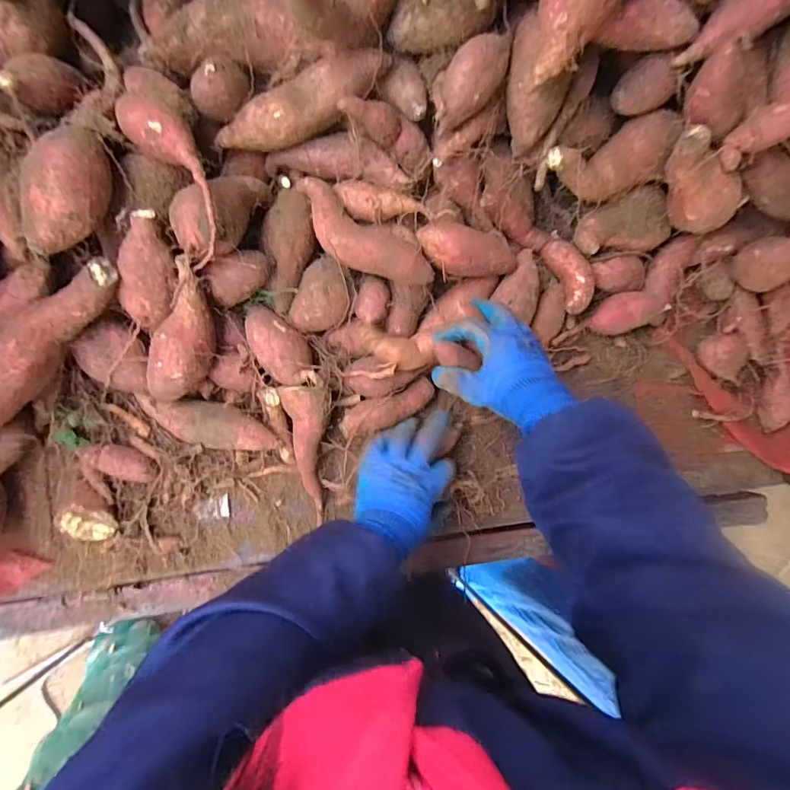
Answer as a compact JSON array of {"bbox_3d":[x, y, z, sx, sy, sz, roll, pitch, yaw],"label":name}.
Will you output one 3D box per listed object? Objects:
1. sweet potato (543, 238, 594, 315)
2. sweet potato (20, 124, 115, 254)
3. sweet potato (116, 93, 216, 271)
[{"bbox_3d":[0.216,-0.147,0.555,0.038,0.029,0.091,-20,91,-9],"label":"sweet potato"},{"bbox_3d":[-0.276,-0.174,0.383,0.057,0.046,0.110,9,87,-9],"label":"sweet potato"},{"bbox_3d":[-0.203,-0.213,0.407,0.055,0.039,0.185,-29,93,-9],"label":"sweet potato"}]

